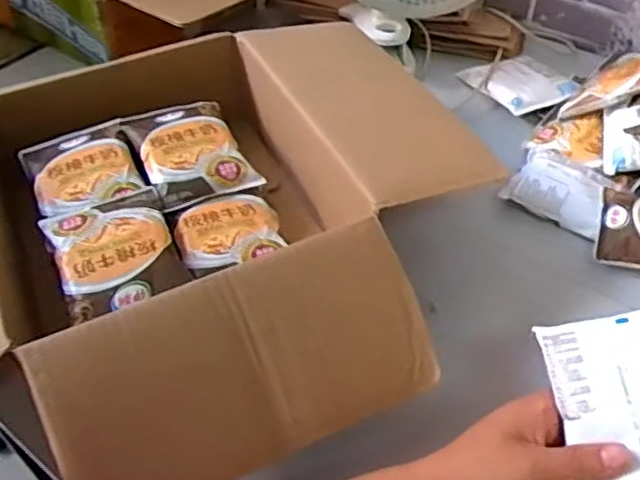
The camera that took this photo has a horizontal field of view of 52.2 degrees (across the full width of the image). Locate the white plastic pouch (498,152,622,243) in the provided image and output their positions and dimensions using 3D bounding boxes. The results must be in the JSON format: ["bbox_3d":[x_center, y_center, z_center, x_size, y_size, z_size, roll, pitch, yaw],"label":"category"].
[{"bbox_3d":[0.241,-0.049,0.653,0.094,0.023,0.081,24,52,23],"label":"white plastic pouch"}]

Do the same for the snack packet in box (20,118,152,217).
[{"bbox_3d":[-0.224,-0.069,0.616,0.095,0.019,0.115,-21,49,-18],"label":"snack packet in box"}]

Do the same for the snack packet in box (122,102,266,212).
[{"bbox_3d":[-0.126,-0.087,0.636,0.095,0.029,0.128,-22,50,-18],"label":"snack packet in box"}]

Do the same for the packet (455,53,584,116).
[{"bbox_3d":[0.247,-0.193,0.794,0.102,0.021,0.117,-19,48,-15],"label":"packet"}]

